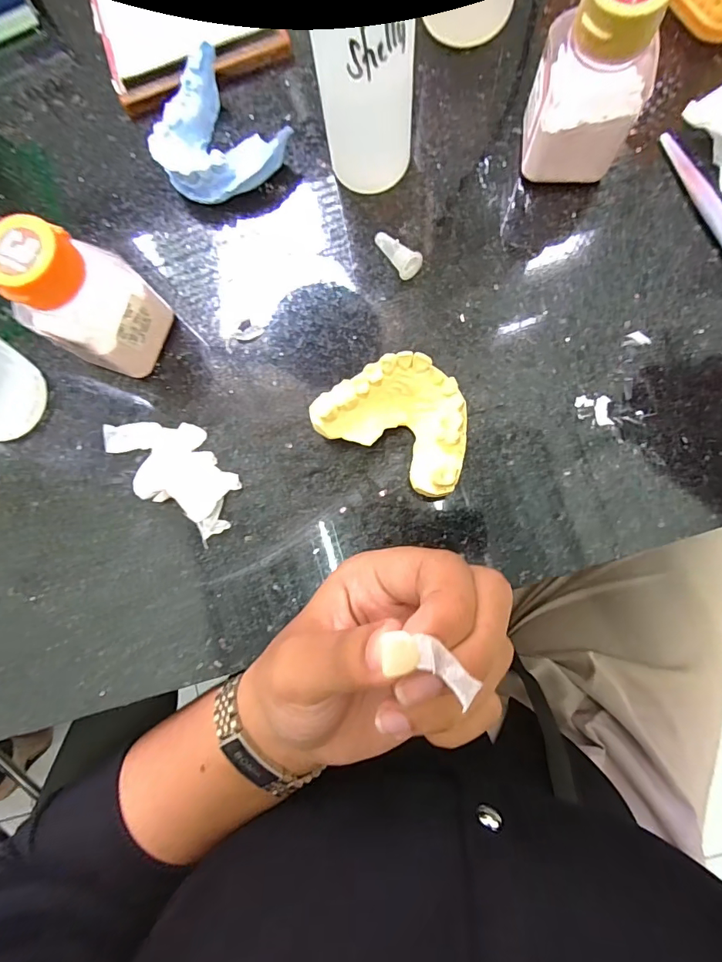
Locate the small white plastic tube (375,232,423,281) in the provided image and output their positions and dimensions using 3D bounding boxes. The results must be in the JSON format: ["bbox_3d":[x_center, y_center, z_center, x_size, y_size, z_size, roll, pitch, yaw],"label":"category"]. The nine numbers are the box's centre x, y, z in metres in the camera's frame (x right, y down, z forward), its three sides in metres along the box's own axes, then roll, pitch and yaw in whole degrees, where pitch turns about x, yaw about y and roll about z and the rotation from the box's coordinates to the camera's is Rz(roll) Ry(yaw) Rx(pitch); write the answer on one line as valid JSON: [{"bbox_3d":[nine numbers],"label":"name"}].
[{"bbox_3d":[0.018,-0.113,0.224,0.012,0.011,0.028,-33,83,1],"label":"small white plastic tube"}]

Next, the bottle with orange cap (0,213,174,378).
[{"bbox_3d":[-0.121,-0.078,0.200,0.039,0.073,0.041,23,87,6],"label":"bottle with orange cap"}]

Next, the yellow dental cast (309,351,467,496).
[{"bbox_3d":[0.019,-0.028,0.207,0.067,0.026,0.049,31,87,7],"label":"yellow dental cast"}]

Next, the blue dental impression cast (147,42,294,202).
[{"bbox_3d":[-0.075,-0.173,0.233,0.066,0.021,0.057,44,89,7],"label":"blue dental impression cast"}]

